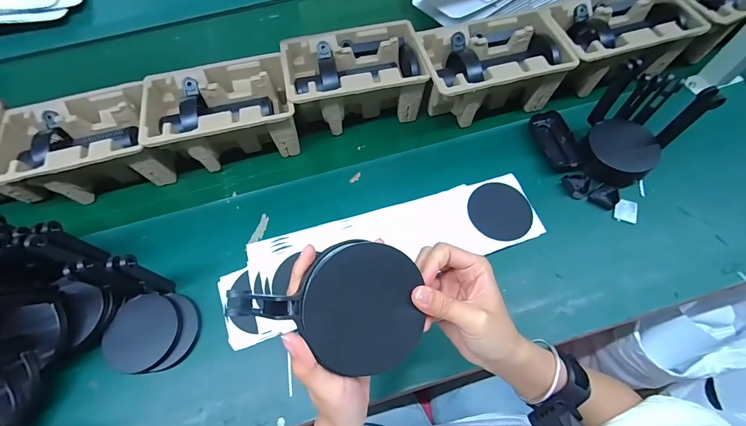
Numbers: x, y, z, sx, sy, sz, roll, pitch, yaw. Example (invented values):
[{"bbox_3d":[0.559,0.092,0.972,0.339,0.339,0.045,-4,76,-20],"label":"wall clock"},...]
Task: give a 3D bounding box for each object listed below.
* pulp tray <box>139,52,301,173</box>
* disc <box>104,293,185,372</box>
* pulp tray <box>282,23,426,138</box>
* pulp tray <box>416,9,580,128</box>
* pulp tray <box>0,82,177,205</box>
[{"bbox_3d":[-0.248,-0.155,0.580,0.231,0.111,0.143,-14,61,-7],"label":"pulp tray"},{"bbox_3d":[-0.307,0.159,0.461,0.090,0.014,0.095,12,61,8],"label":"disc"},{"bbox_3d":[-0.033,-0.227,0.597,0.222,0.100,0.148,-10,60,-5],"label":"pulp tray"},{"bbox_3d":[0.191,-0.237,0.585,0.224,0.101,0.146,-12,60,-6],"label":"pulp tray"},{"bbox_3d":[-0.459,-0.103,0.563,0.227,0.101,0.145,-12,60,-6],"label":"pulp tray"}]

